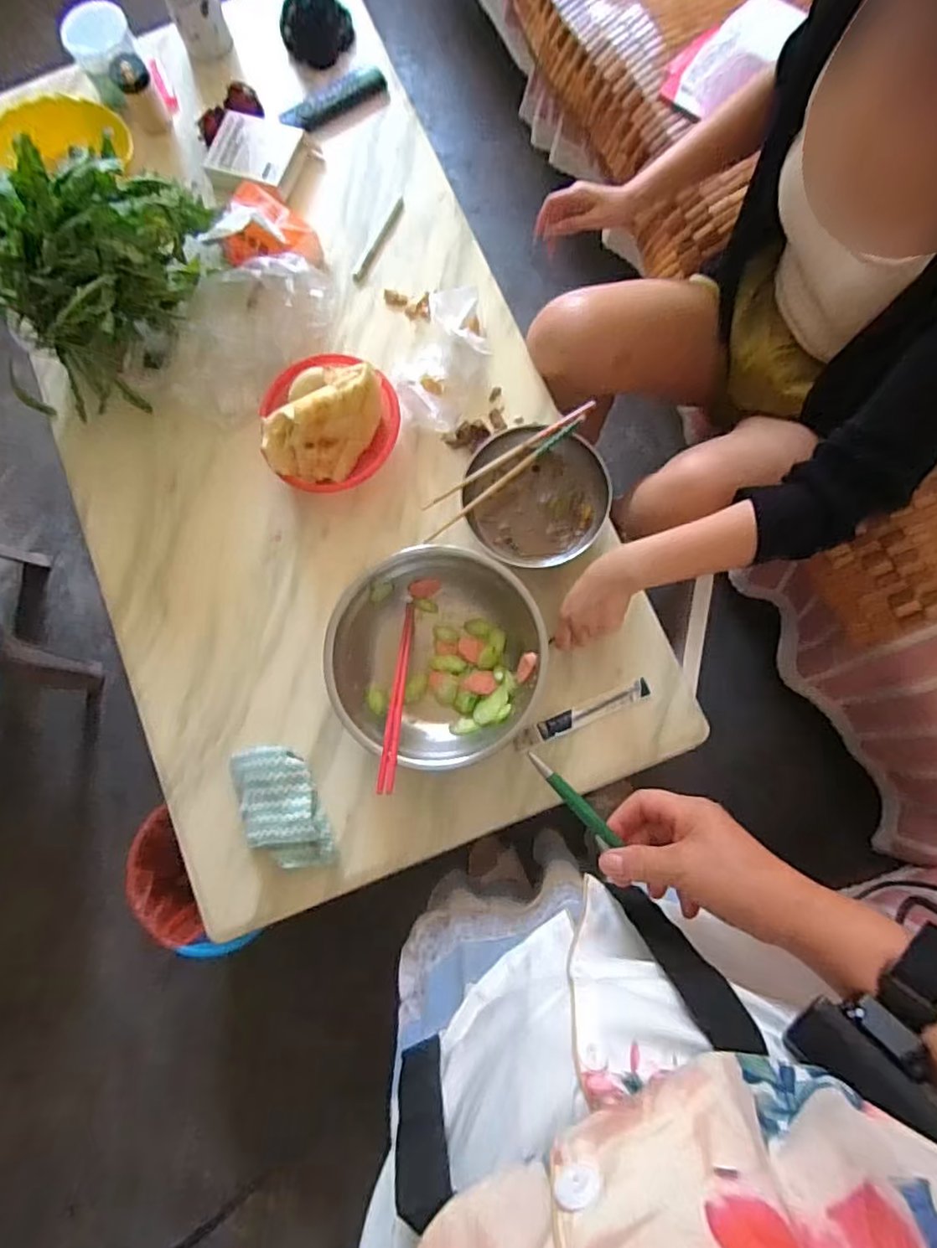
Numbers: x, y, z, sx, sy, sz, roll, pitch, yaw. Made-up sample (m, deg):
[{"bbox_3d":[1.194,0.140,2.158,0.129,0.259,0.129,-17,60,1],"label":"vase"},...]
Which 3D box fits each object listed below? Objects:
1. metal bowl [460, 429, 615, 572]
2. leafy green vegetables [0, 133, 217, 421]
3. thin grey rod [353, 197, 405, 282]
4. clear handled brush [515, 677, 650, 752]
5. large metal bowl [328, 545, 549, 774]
[{"bbox_3d":[0.082,-0.148,0.743,0.163,0.083,0.154,-1,81,4],"label":"metal bowl"},{"bbox_3d":[-0.463,-0.428,0.759,0.309,0.190,0.249,-30,80,-1],"label":"leafy green vegetables"},{"bbox_3d":[-0.123,-0.540,0.868,0.014,0.005,0.141,26,84,7],"label":"thin grey rod"},{"bbox_3d":[0.136,0.109,0.741,0.170,0.010,0.022,-24,80,0],"label":"clear handled brush"},{"bbox_3d":[-0.036,0.039,0.728,0.241,0.066,0.246,-1,81,4],"label":"large metal bowl"}]

